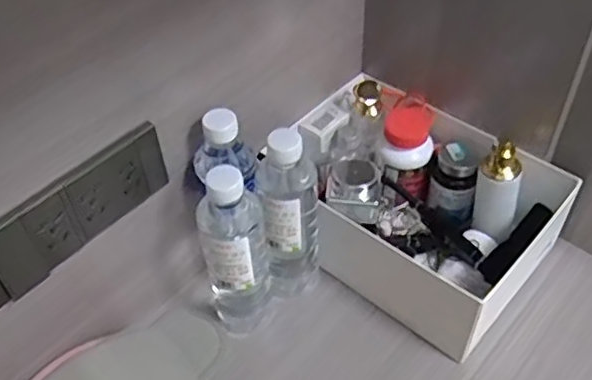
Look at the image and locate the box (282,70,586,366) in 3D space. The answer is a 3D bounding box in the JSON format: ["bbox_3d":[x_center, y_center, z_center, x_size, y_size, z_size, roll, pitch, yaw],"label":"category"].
[{"bbox_3d":[0.128,0.012,0.716,0.289,0.123,0.206,32,56,28],"label":"box"}]

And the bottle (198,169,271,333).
[{"bbox_3d":[-0.058,0.065,0.624,0.062,0.213,0.059,-7,47,-4],"label":"bottle"}]

